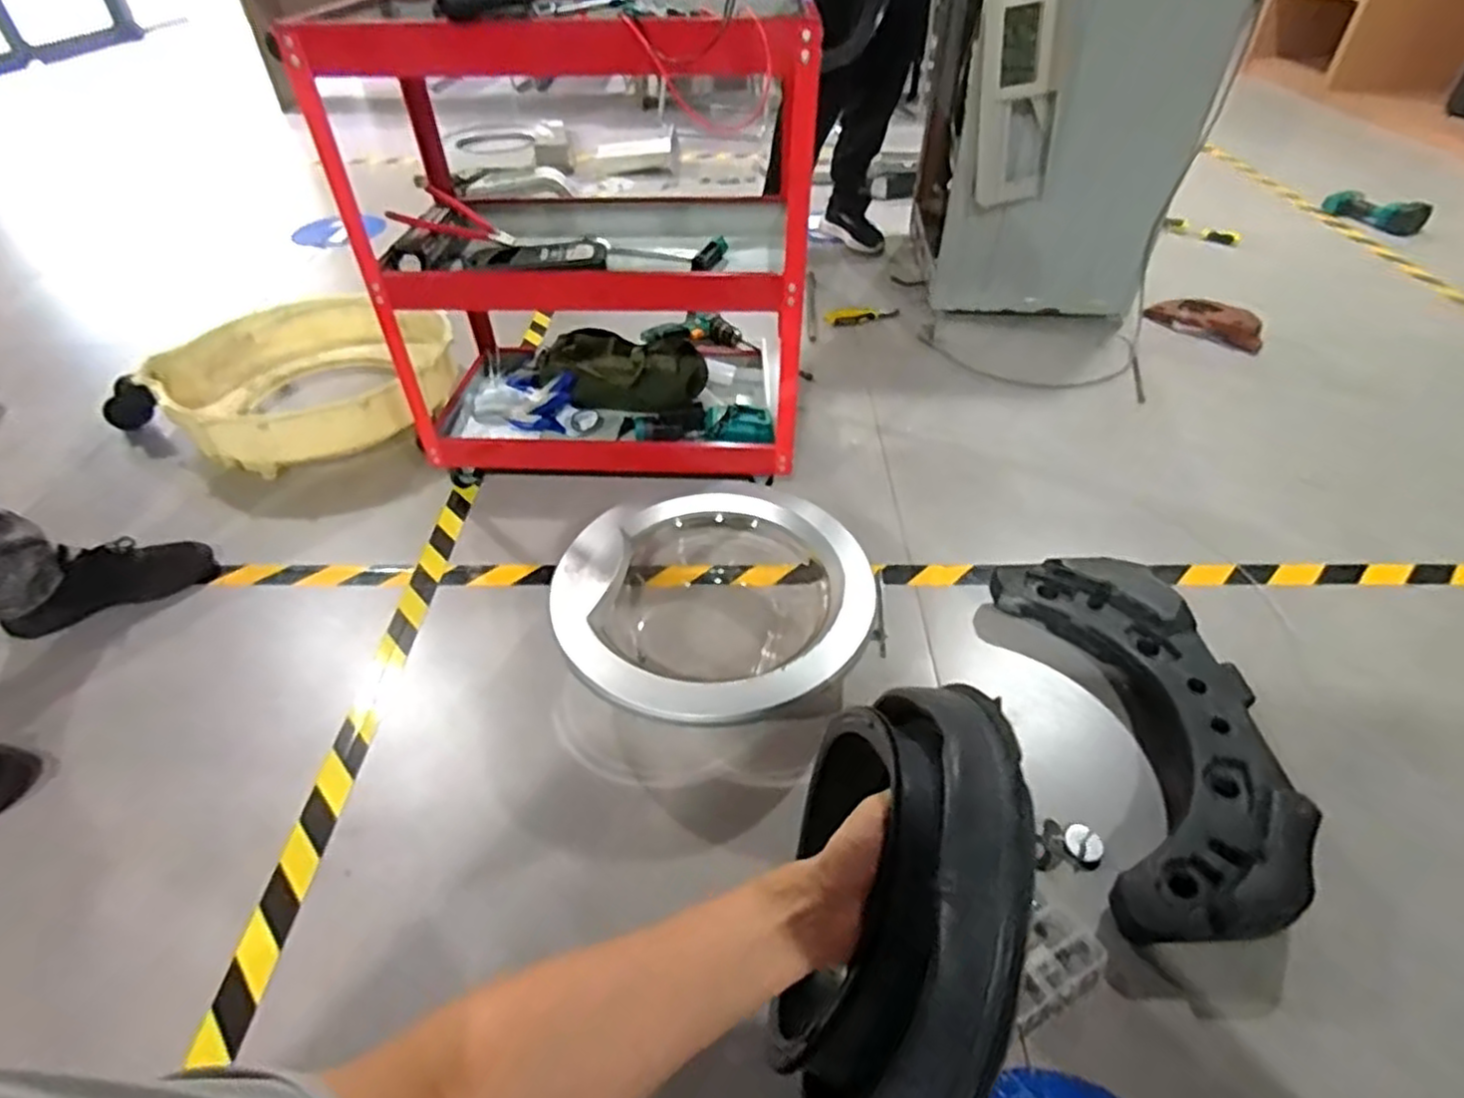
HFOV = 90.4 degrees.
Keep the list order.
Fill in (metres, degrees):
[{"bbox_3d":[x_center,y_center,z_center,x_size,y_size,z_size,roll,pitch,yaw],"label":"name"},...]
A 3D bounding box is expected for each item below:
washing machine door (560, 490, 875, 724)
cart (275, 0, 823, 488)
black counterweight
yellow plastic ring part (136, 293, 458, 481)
[{"bbox_3d":[-0.030,0.071,1.044,0.413,0.175,0.458,-13,45,-11],"label":"washing machine door"},{"bbox_3d":[-0.210,-0.490,1.248,0.684,0.696,0.478,5,43,7],"label":"cart"},{"bbox_3d":[0.540,0.221,0.940,0.261,0.086,0.521,-2,43,0],"label":"black counterweight"},{"bbox_3d":[-0.859,-0.359,1.545,0.546,0.143,0.545,-1,44,1],"label":"yellow plastic ring part"}]

